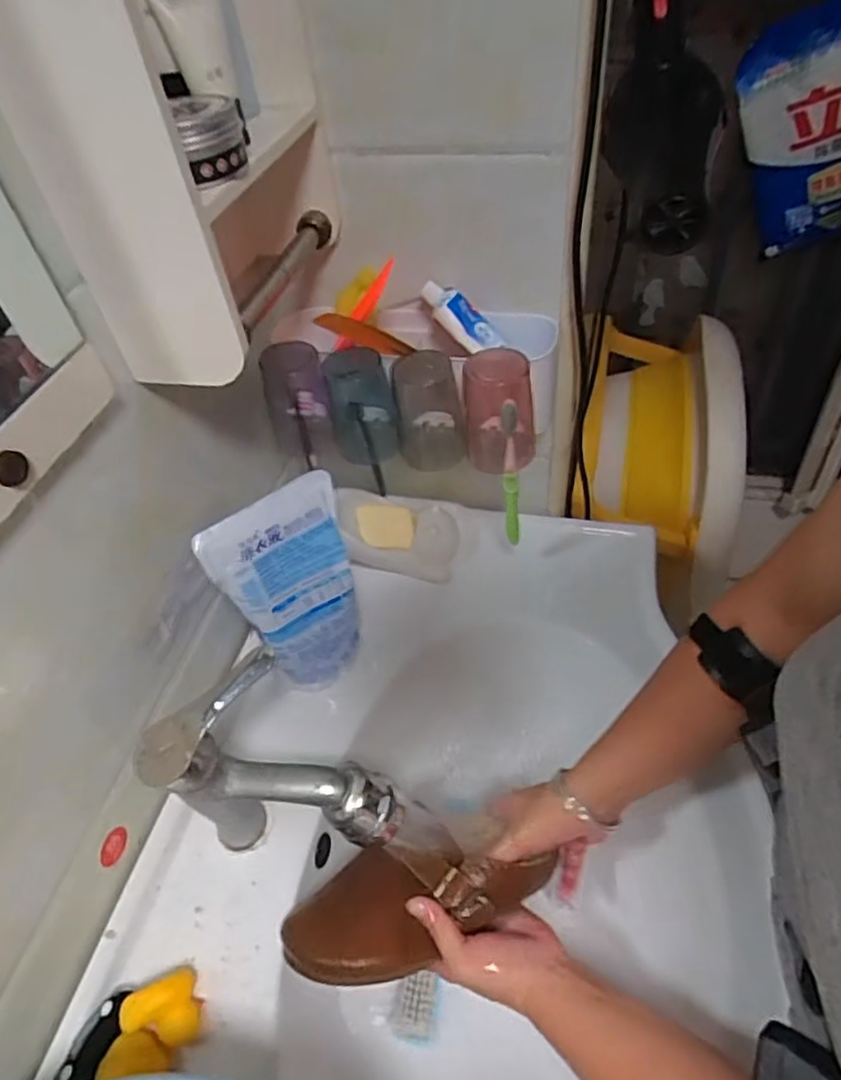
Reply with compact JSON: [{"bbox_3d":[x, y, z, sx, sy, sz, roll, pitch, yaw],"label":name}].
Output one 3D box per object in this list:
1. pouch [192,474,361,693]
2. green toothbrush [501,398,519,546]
[{"bbox_3d":[-0.105,0.044,0.587,0.070,0.181,0.130,29,58,29],"label":"pouch"},{"bbox_3d":[0.087,-0.057,0.621,0.020,0.183,0.018,18,53,22],"label":"green toothbrush"}]

